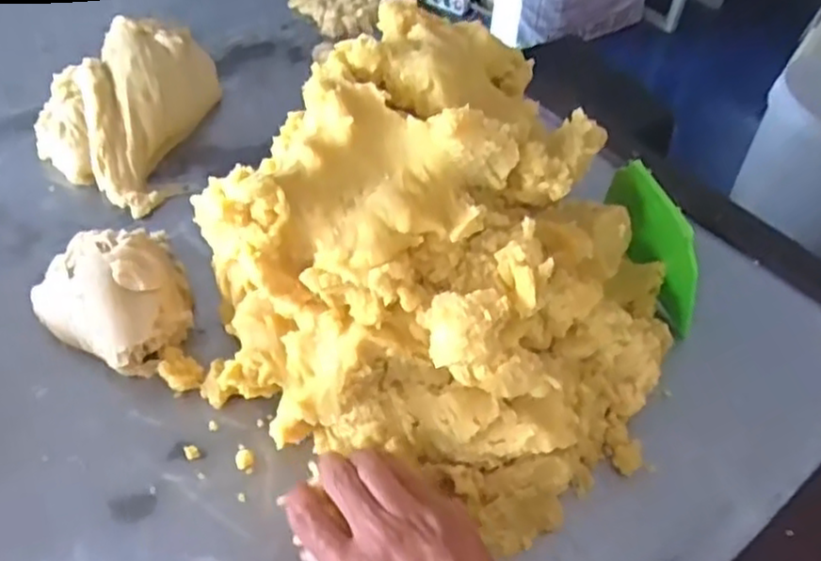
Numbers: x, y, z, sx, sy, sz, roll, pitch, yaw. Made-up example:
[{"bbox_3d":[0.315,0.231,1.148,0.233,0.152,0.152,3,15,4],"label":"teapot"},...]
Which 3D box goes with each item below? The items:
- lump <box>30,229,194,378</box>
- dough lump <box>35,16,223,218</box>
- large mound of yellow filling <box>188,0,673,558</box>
[{"bbox_3d":[-0.209,0.007,0.500,0.100,0.053,0.118,-22,54,-22],"label":"lump"},{"bbox_3d":[-0.259,-0.159,0.626,0.137,0.069,0.198,5,49,-1],"label":"dough lump"},{"bbox_3d":[0.035,-0.003,0.436,0.248,0.178,0.228,30,53,18],"label":"large mound of yellow filling"}]

